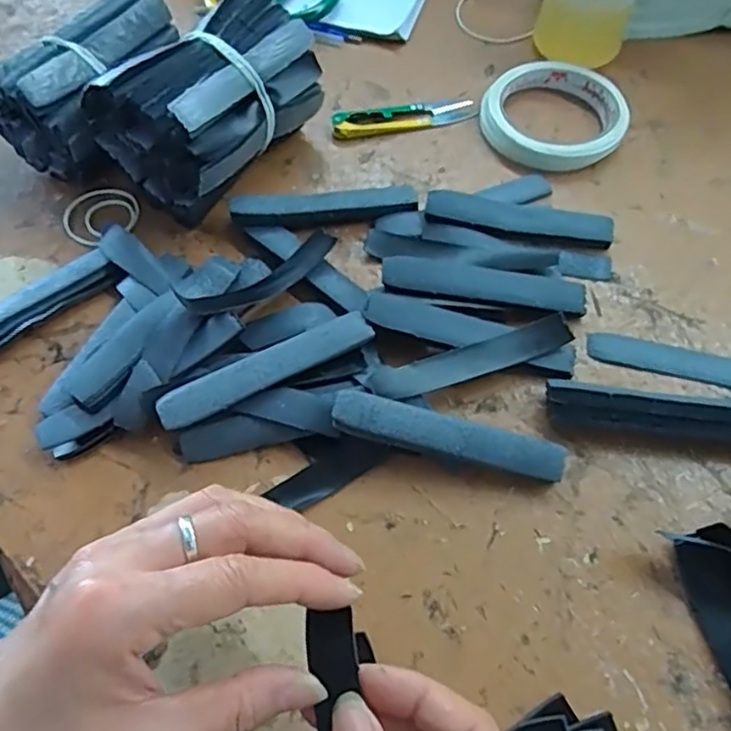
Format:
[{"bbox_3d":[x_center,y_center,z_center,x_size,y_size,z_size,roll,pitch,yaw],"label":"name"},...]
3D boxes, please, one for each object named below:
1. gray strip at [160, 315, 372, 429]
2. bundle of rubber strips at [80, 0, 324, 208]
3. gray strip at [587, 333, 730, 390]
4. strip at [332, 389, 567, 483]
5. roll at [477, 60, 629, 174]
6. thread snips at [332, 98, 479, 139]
[{"bbox_3d":[-0.050,0.002,0.338,0.115,0.009,0.021,-26,64,-13],"label":"gray strip"},{"bbox_3d":[-0.094,-0.162,0.411,0.083,0.079,0.123,32,66,17],"label":"bundle of rubber strips"},{"bbox_3d":[0.184,0.000,0.365,0.115,0.004,0.021,13,62,8],"label":"gray strip"},{"bbox_3d":[0.042,0.036,0.324,0.116,0.005,0.021,16,77,0],"label":"strip"},{"bbox_3d":[0.130,-0.174,0.454,0.093,0.018,0.090,0,61,0],"label":"roll"},{"bbox_3d":[0.028,-0.177,0.461,0.104,0.009,0.022,-16,62,-8],"label":"thread snips"}]

